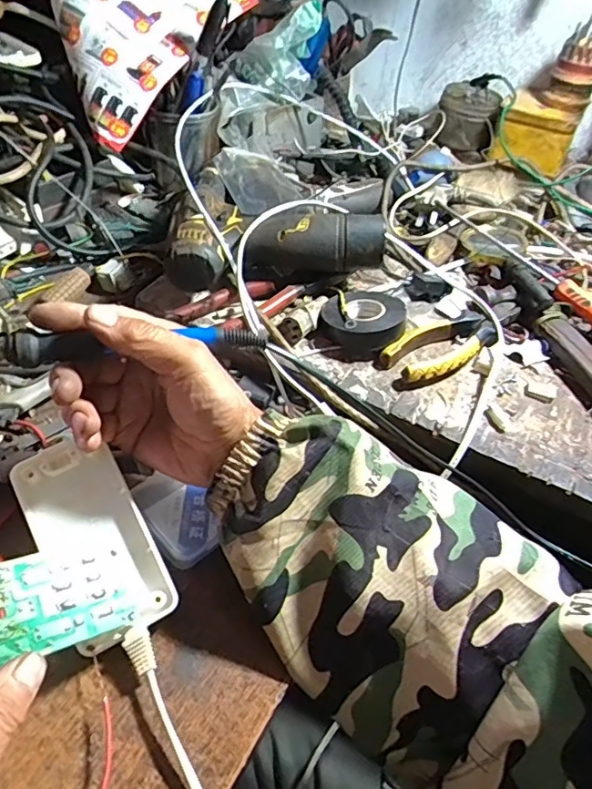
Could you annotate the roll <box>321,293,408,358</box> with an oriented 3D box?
[{"bbox_3d":[0.060,-0.068,0.492,0.071,0.031,0.071,4,47,-4],"label":"roll"}]

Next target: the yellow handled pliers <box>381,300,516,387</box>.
[{"bbox_3d":[0.146,-0.055,0.503,0.166,0.021,0.058,-30,58,-30],"label":"yellow handled pliers"}]

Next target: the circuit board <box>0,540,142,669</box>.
[{"bbox_3d":[-0.126,0.107,0.288,0.083,0.004,0.049,-4,65,-45],"label":"circuit board"}]

